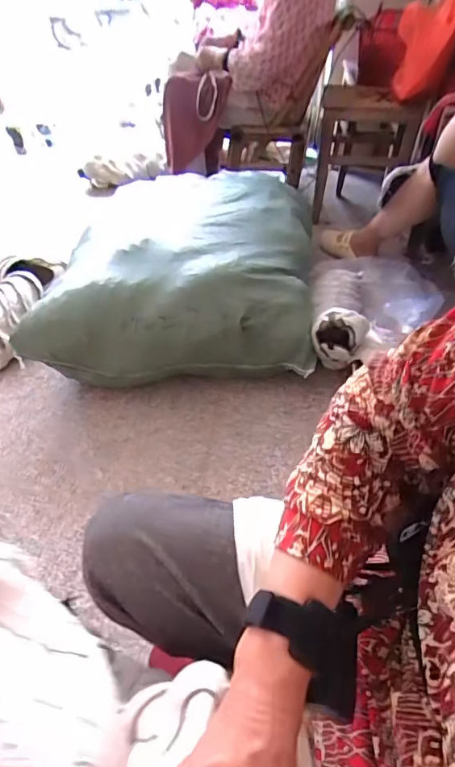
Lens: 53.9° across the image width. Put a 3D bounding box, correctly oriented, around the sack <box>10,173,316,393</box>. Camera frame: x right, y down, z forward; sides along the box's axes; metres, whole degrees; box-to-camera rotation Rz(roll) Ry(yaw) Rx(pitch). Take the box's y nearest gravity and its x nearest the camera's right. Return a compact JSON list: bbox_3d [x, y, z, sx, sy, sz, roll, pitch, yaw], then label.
[{"bbox_3d":[-0.120,-0.361,1.307,0.703,0.258,0.781,1,48,4],"label":"sack"}]

